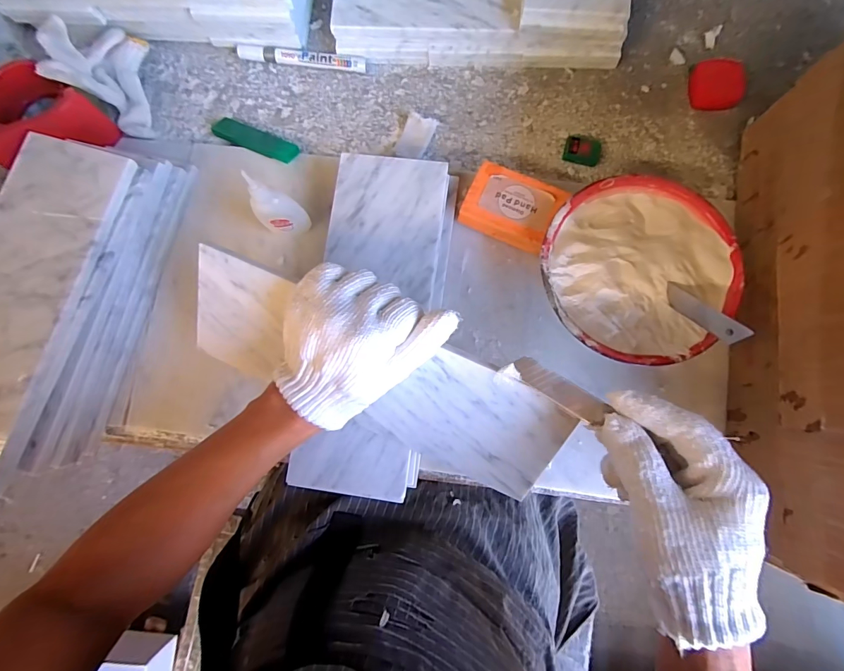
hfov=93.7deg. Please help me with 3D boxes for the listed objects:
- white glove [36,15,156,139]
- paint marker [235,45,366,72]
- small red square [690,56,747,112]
[{"bbox_3d":[-0.338,-0.277,0.414,0.062,0.091,0.120,-8,81,3],"label":"white glove"},{"bbox_3d":[-0.136,-0.313,0.448,0.145,0.016,0.014,8,82,5],"label":"paint marker"},{"bbox_3d":[0.313,-0.266,0.420,0.049,0.021,0.049,4,82,5],"label":"small red square"}]

